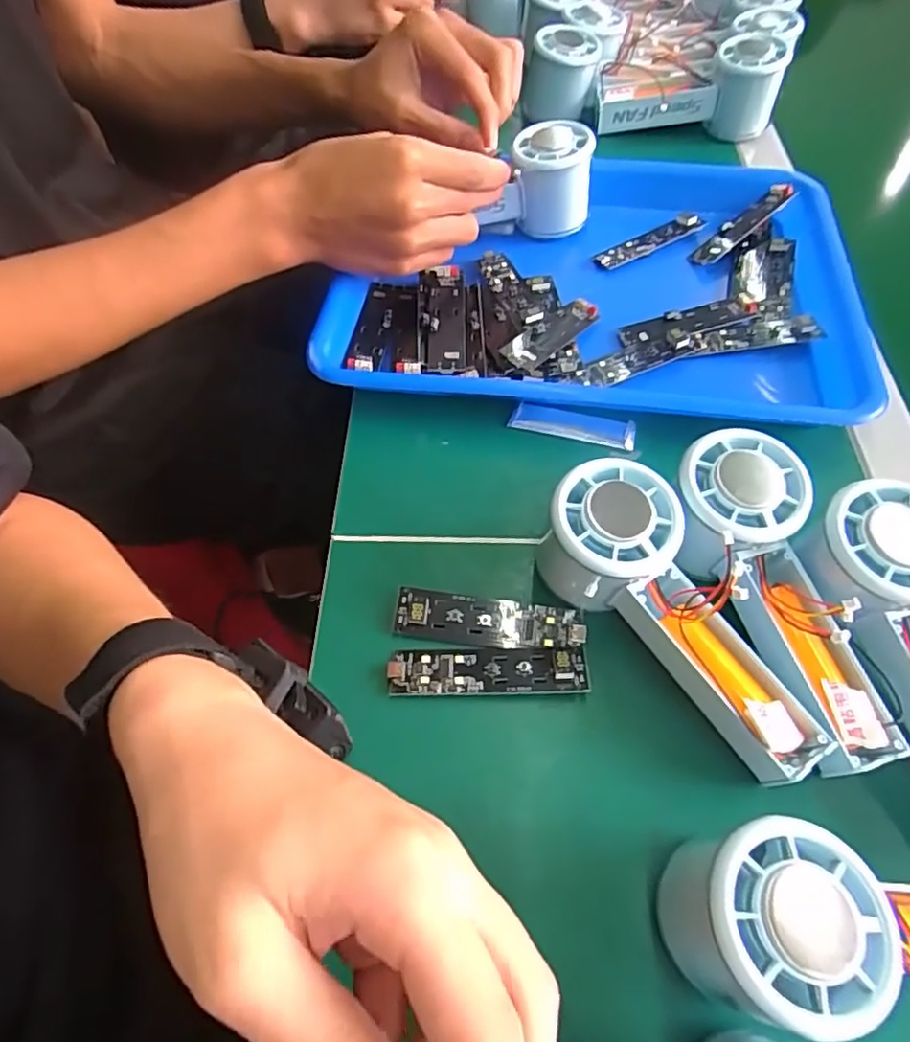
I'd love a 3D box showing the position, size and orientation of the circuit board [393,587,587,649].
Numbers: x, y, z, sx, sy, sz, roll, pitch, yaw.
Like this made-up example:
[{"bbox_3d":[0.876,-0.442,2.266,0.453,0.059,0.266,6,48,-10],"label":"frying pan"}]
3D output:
[{"bbox_3d":[0.016,0.049,0.304,0.091,0.006,0.023,6,71,3],"label":"circuit board"}]

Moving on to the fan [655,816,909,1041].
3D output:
[{"bbox_3d":[0.146,0.135,0.219,0.165,0.060,0.059,-4,58,-3],"label":"fan"}]

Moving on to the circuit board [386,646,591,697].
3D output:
[{"bbox_3d":[0.015,0.070,0.291,0.092,0.012,0.023,0,58,-1],"label":"circuit board"}]

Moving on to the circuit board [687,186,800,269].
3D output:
[{"bbox_3d":[0.210,-0.216,0.457,0.088,0.009,0.018,-38,64,-1],"label":"circuit board"}]

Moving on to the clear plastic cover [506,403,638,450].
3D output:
[{"bbox_3d":[0.071,-0.057,0.374,0.074,0.006,0.019,13,59,7],"label":"clear plastic cover"}]

